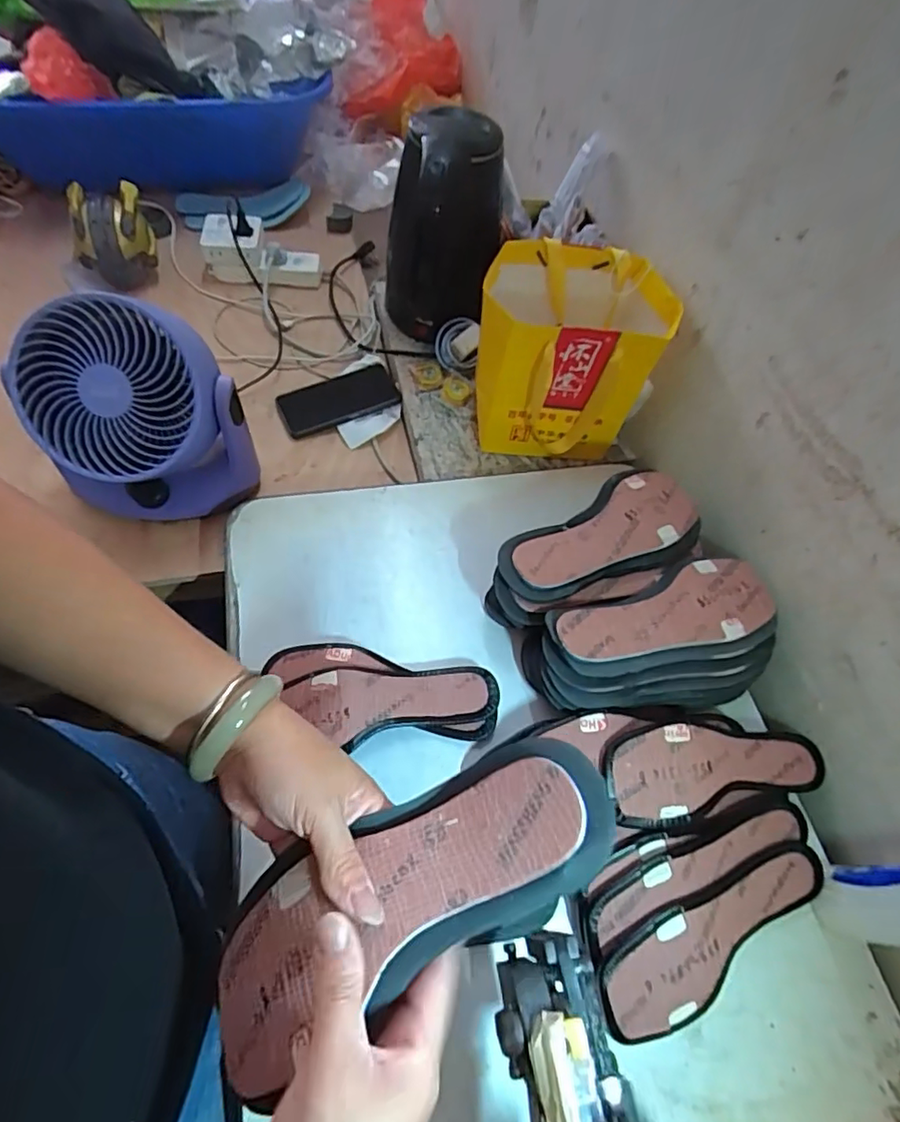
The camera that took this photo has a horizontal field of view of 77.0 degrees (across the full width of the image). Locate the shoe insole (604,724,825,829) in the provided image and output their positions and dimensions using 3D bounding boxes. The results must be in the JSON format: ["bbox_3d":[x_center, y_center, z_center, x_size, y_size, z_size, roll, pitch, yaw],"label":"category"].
[{"bbox_3d":[0.239,0.184,0.499,0.215,0.016,0.076,2,71,-16],"label":"shoe insole"}]

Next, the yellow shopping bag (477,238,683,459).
[{"bbox_3d":[0.142,-0.248,0.693,0.204,0.187,0.157,9,55,2],"label":"yellow shopping bag"}]

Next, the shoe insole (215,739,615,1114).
[{"bbox_3d":[-0.025,0.175,0.293,0.233,0.018,0.085,-31,61,2],"label":"shoe insole"}]

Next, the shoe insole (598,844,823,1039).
[{"bbox_3d":[0.214,0.294,0.454,0.220,0.020,0.079,-28,91,-19],"label":"shoe insole"}]

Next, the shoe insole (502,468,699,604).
[{"bbox_3d":[0.158,-0.024,0.565,0.228,0.023,0.092,-28,62,-21],"label":"shoe insole"}]

